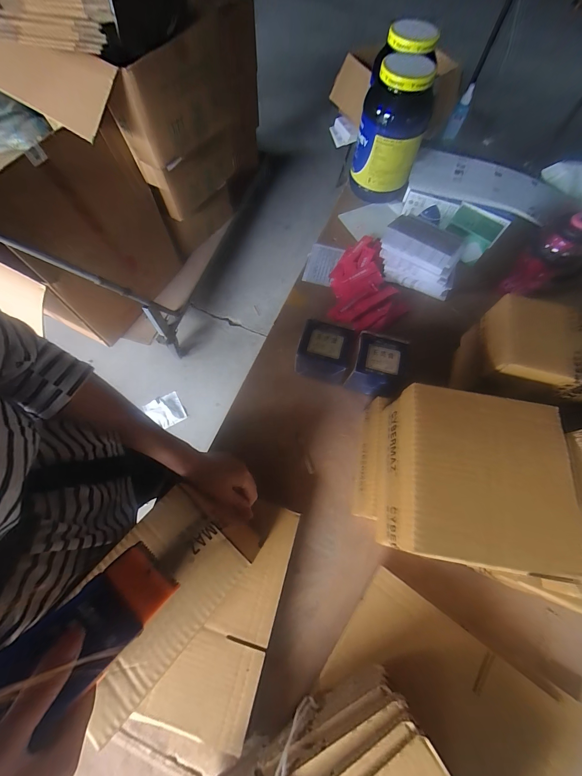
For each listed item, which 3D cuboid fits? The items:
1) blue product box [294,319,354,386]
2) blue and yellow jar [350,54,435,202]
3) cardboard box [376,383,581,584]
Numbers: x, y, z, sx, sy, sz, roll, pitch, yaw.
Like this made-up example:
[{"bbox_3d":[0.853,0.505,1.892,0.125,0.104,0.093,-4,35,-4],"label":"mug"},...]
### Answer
[{"bbox_3d":[0.074,-0.079,0.638,0.113,0.093,0.102,14,69,4],"label":"blue product box"},{"bbox_3d":[0.267,-0.688,0.789,0.164,0.260,0.155,11,68,2],"label":"blue and yellow jar"},{"bbox_3d":[0.234,0.118,0.389,0.196,0.102,0.199,10,68,2],"label":"cardboard box"}]

